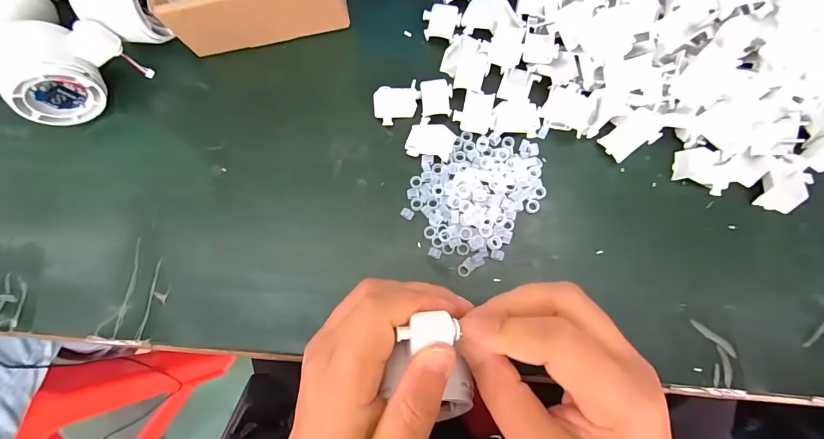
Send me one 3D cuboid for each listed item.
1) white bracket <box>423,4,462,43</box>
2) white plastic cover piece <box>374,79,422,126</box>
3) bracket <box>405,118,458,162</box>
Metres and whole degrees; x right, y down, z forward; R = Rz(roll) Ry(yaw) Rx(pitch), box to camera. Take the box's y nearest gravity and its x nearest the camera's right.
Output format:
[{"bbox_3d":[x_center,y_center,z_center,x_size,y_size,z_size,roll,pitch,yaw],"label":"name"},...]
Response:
[{"bbox_3d":[0.023,-0.152,0.298,0.029,0.008,0.029,5,80,5],"label":"white bracket"},{"bbox_3d":[-0.012,-0.086,0.284,0.034,0.009,0.029,3,80,5],"label":"white plastic cover piece"},{"bbox_3d":[0.014,-0.058,0.278,0.034,0.004,0.028,11,80,6],"label":"bracket"}]

